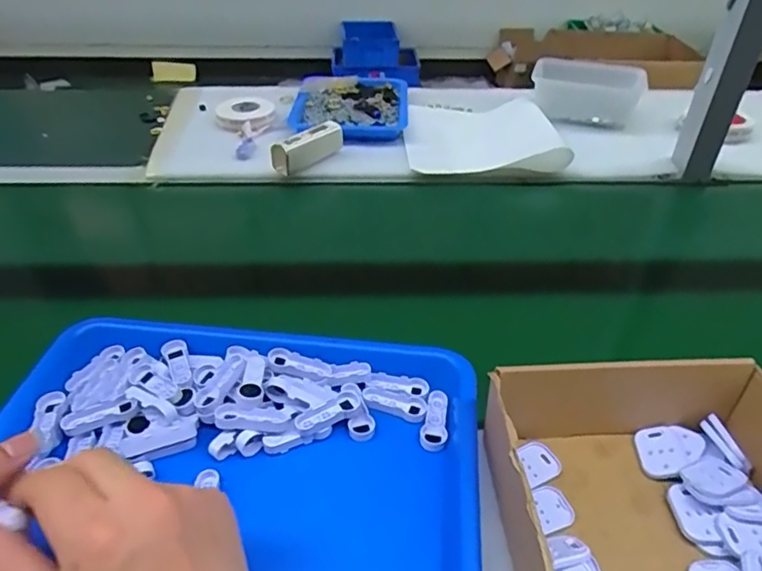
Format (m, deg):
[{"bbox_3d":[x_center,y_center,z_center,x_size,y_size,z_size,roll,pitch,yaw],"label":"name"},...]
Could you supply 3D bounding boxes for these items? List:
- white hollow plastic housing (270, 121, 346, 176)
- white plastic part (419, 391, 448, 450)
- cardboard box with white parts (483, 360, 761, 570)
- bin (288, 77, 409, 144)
[{"bbox_3d":[-0.096,-0.187,0.756,0.024,0.036,0.116,26,44,28],"label":"white hollow plastic housing"},{"bbox_3d":[0.042,0.102,0.431,0.019,0.006,0.050,10,38,11],"label":"white plastic part"},{"bbox_3d":[0.174,0.138,0.331,0.191,0.063,0.196,-1,38,-3],"label":"cardboard box with white parts"},{"bbox_3d":[-0.046,-0.276,0.880,0.172,0.034,0.195,2,38,1],"label":"bin"}]

